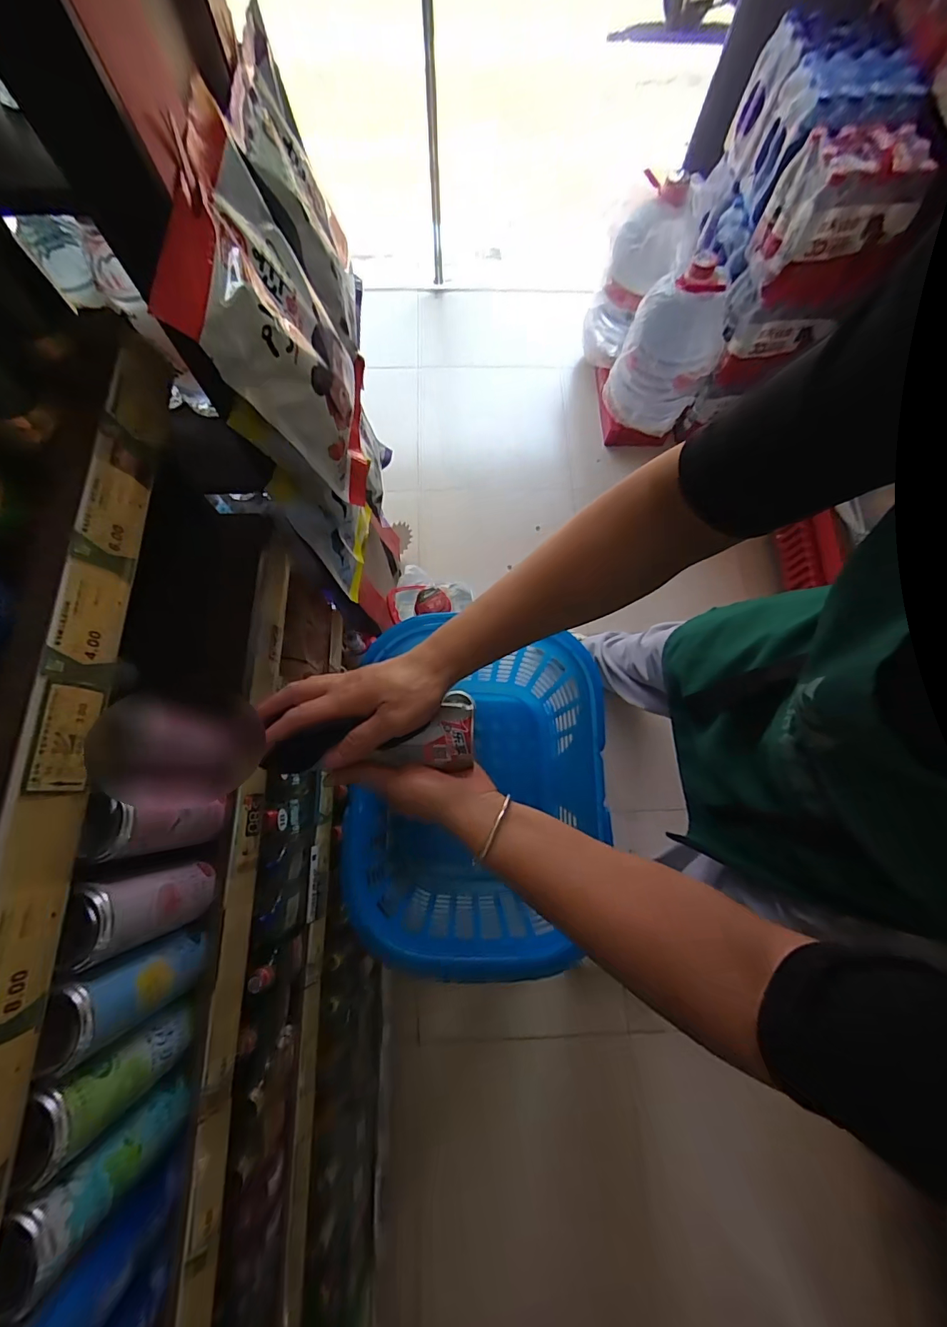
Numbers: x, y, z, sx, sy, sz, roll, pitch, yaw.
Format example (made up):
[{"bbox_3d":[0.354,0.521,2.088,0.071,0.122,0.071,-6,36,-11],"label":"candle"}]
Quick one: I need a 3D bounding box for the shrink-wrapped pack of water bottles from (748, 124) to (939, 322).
[{"bbox_3d":[0.827,-1.014,1.068,0.250,0.255,0.183,-1,73,-2],"label":"shrink-wrapped pack of water bottles"}]

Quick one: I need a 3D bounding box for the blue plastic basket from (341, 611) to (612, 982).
[{"bbox_3d":[0.009,0.175,0.677,0.298,0.265,0.418,-1,73,-2],"label":"blue plastic basket"}]

